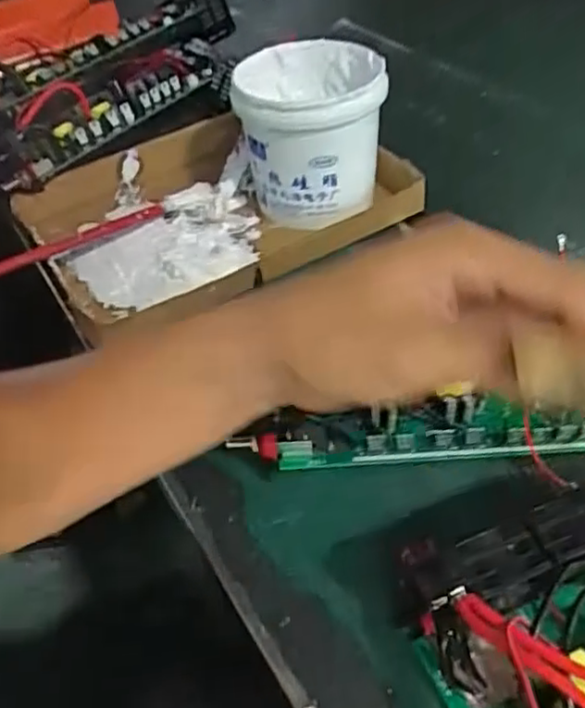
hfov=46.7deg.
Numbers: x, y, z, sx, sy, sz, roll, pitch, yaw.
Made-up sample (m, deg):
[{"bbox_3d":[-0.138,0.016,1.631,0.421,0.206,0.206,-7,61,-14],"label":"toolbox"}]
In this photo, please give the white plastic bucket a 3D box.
[{"bbox_3d":[0.014,-0.192,0.592,0.121,0.111,0.124,-13,44,-6],"label":"white plastic bucket"}]

